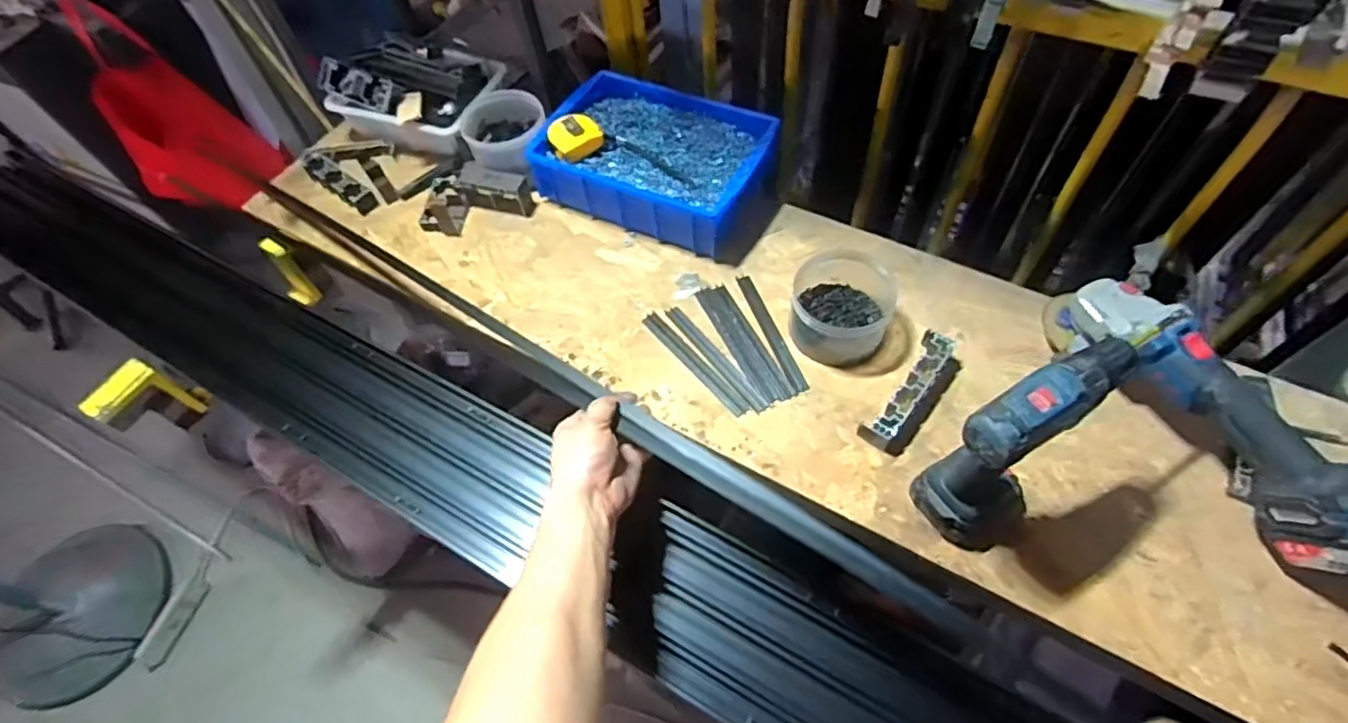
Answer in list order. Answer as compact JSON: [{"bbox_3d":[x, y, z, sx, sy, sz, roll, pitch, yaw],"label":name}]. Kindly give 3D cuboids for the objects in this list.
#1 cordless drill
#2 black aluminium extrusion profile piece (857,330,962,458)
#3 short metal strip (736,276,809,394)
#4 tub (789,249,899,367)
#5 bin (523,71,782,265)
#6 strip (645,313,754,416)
[{"bbox_3d":[0.311,0.083,0.578,0.141,0.215,0.084,-30,62,-13],"label":"cordless drill"},{"bbox_3d":[0.267,0.032,0.719,0.050,0.031,0.156,34,68,21],"label":"black aluminium extrusion profile piece"},{"bbox_3d":[0.119,-0.037,0.796,0.020,0.005,0.178,-18,60,-6],"label":"short metal strip"},{"bbox_3d":[0.197,-0.065,0.767,0.117,0.064,0.134,14,62,12],"label":"tub"},{"bbox_3d":[-0.025,-0.286,0.905,0.298,0.088,0.213,23,64,16],"label":"bin"},{"bbox_3d":[0.025,0.002,0.781,0.020,0.008,0.176,-36,64,-16],"label":"strip"}]

